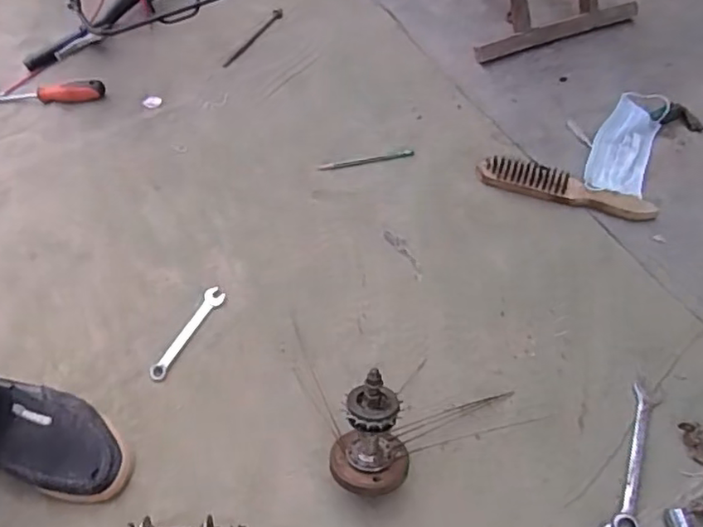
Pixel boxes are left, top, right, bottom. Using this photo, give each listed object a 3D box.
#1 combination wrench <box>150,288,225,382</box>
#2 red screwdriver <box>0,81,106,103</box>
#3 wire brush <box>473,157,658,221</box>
[{"bbox_3d":[-0.214,0.092,0.797,0.026,0.009,0.139,26,66,15],"label":"combination wrench"},{"bbox_3d":[-0.509,-0.278,1.006,0.202,0.029,0.026,-5,62,0],"label":"red screwdriver"},{"bbox_3d":[0.310,-0.109,0.885,0.250,0.023,0.046,17,65,11],"label":"wire brush"}]

